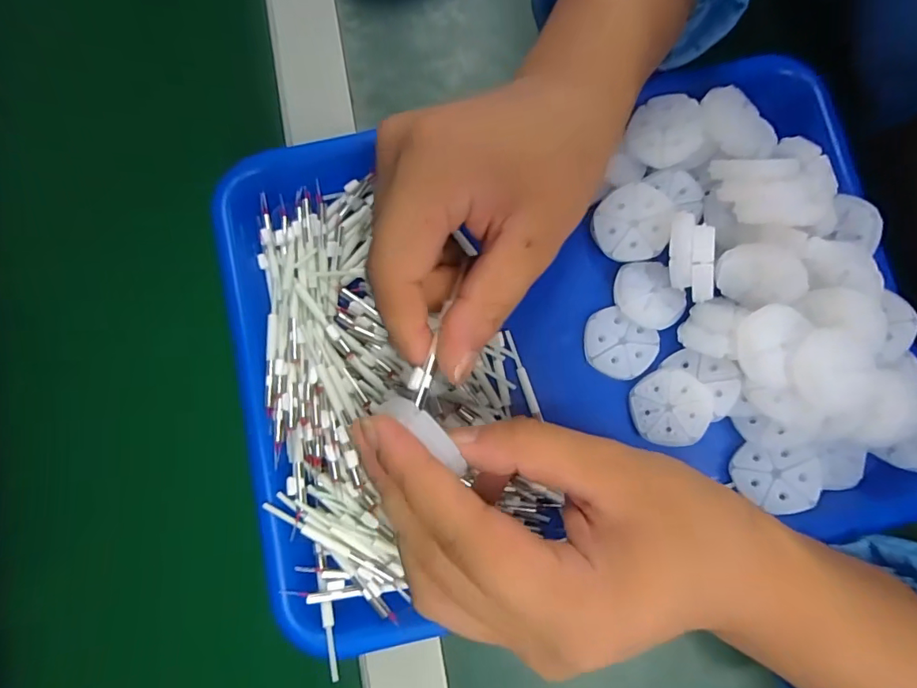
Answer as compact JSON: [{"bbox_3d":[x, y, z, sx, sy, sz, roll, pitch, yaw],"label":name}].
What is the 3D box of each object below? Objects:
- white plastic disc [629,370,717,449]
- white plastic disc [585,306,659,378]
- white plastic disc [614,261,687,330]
[{"bbox_3d":[0.108,0.032,0.252,0.037,0.004,0.037,-7,75,27],"label":"white plastic disc"},{"bbox_3d":[0.085,0.001,0.263,0.038,0.005,0.032,32,83,4],"label":"white plastic disc"},{"bbox_3d":[0.101,-0.027,0.263,0.036,0.009,0.034,0,82,0],"label":"white plastic disc"}]

